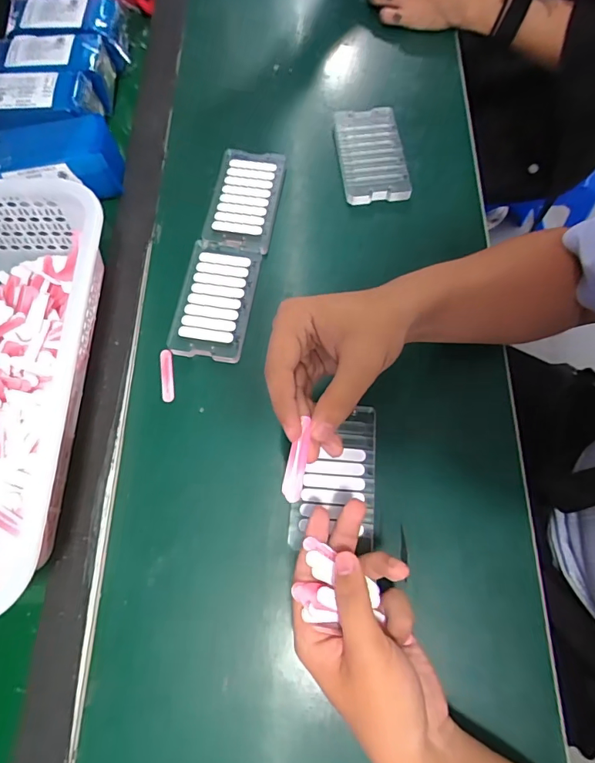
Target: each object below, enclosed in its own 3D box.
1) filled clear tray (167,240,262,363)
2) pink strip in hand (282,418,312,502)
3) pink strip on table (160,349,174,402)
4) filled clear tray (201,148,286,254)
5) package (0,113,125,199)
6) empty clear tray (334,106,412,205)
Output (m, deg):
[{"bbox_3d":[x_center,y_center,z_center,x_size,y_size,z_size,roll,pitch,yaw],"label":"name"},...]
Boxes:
[{"bbox_3d":[-0.079,-0.081,0.440,0.069,0.008,0.121,7,71,5],"label":"filled clear tray"},{"bbox_3d":[0.000,0.049,0.286,0.012,0.006,0.051,11,76,7],"label":"pink strip in hand"},{"bbox_3d":[-0.121,-0.006,0.421,0.011,0.004,0.051,-10,71,-1],"label":"pink strip on table"},{"bbox_3d":[-0.056,-0.194,0.484,0.071,0.013,0.127,7,71,5],"label":"filled clear tray"},{"bbox_3d":[-0.254,-0.232,0.481,0.131,0.052,0.074,-14,71,-2],"label":"package"},{"bbox_3d":[0.081,-0.253,0.510,0.068,0.017,0.126,-7,70,0],"label":"empty clear tray"}]

